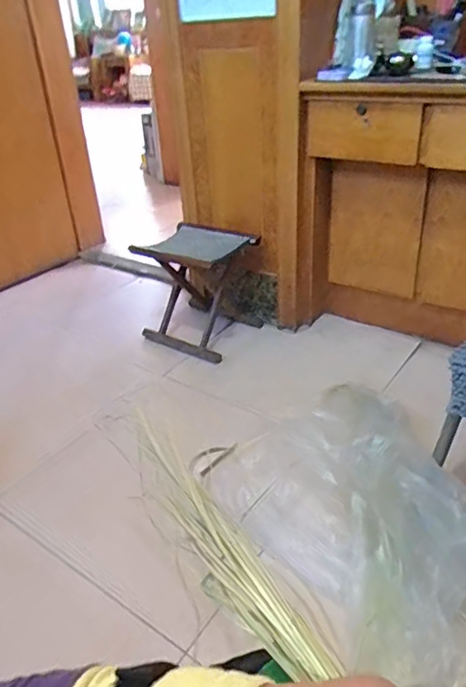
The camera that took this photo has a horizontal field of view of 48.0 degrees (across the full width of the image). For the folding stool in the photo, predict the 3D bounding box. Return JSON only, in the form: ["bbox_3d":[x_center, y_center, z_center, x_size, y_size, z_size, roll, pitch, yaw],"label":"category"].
[{"bbox_3d":[-0.115,-0.190,1.789,0.344,0.345,0.310,17,37,29],"label":"folding stool"}]

